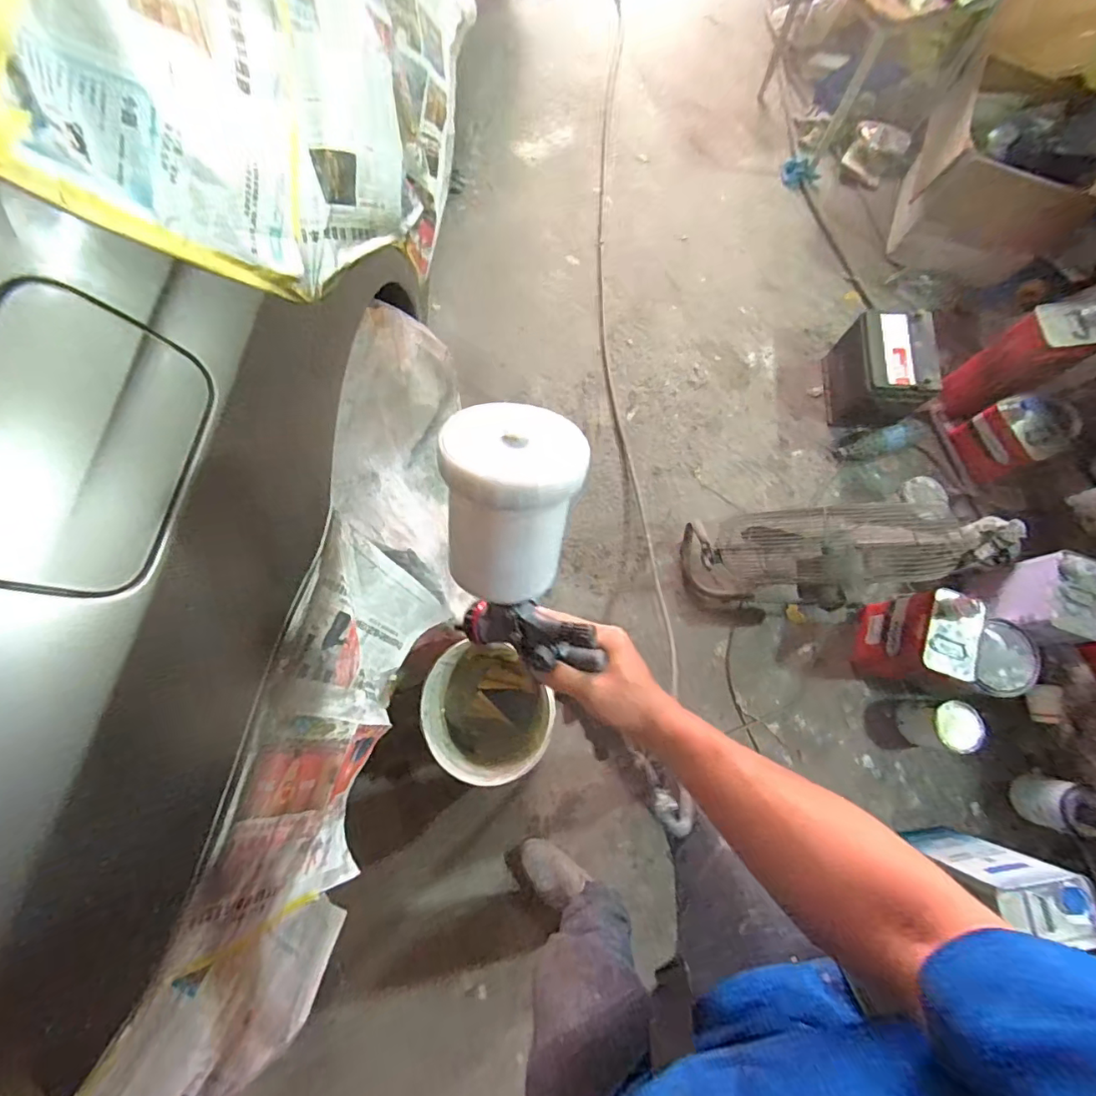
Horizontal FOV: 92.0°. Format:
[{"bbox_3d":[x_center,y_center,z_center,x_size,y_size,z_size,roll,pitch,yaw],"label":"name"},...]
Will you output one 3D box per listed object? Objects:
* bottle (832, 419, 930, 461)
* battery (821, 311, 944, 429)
[{"bbox_3d":[0.851,-0.269,1.341,0.240,0.078,0.058,-14,80,-2],"label":"bottle"},{"bbox_3d":[0.818,-0.435,1.305,0.147,0.208,0.206,-5,77,-1],"label":"battery"}]

